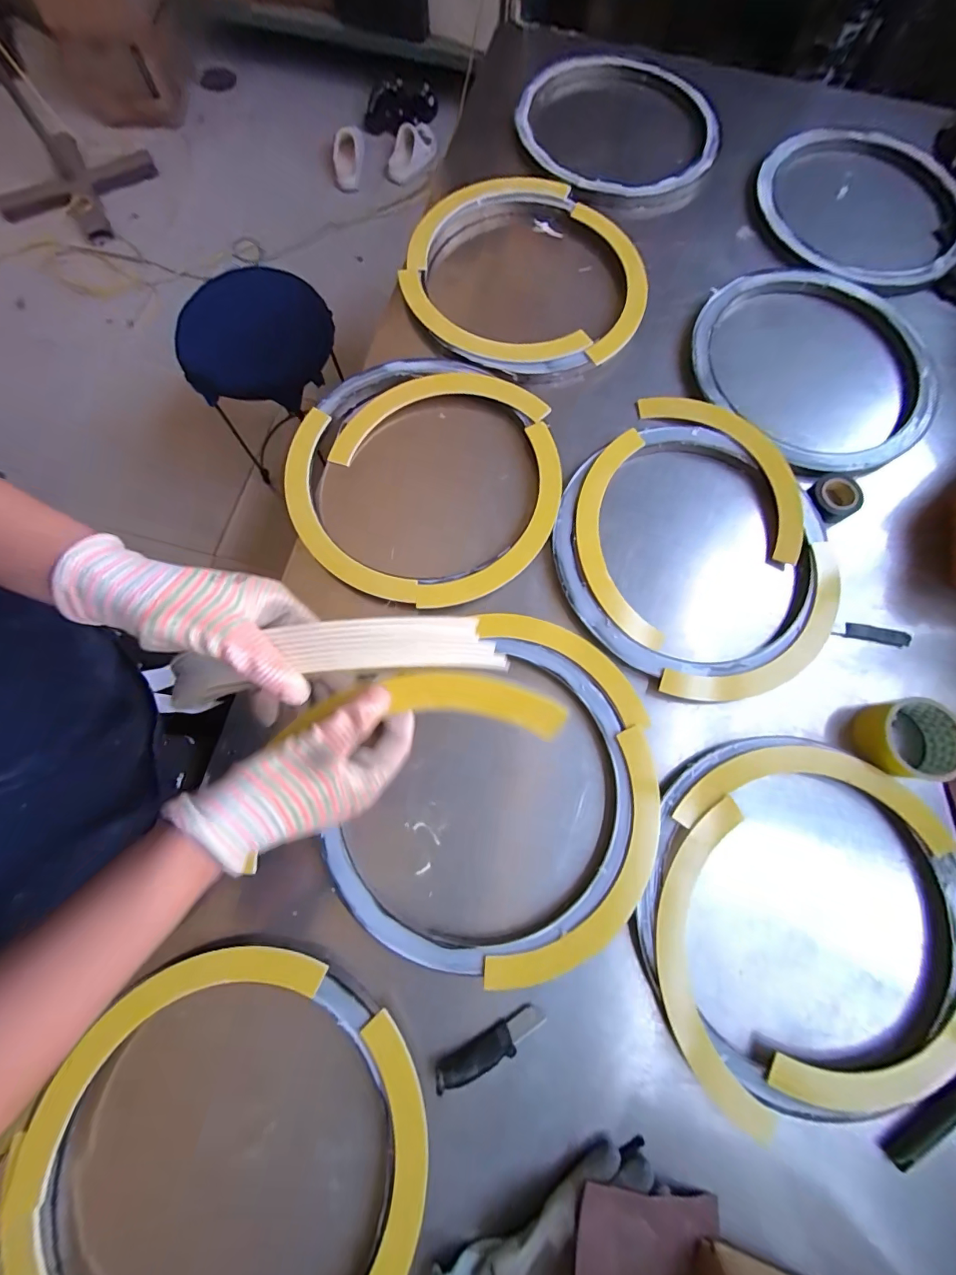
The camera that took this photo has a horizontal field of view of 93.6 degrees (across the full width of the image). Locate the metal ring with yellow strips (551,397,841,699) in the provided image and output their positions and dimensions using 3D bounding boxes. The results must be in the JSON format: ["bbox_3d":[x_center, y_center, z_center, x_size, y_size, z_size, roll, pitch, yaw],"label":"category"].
[{"bbox_3d":[0.275,-0.113,0.549,0.347,0.016,0.358,0,75,-1],"label":"metal ring with yellow strips"}]

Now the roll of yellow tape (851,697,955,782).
[{"bbox_3d":[0.474,0.111,0.491,0.089,0.050,0.082,0,75,-1],"label":"roll of yellow tape"}]

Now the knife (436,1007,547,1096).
[{"bbox_3d":[0.012,0.385,0.420,0.107,0.014,0.027,-27,78,-8],"label":"knife"}]

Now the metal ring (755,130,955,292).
[{"bbox_3d":[0.613,-0.692,0.716,0.315,0.034,0.329,0,75,-1],"label":"metal ring"}]

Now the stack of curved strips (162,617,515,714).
[{"bbox_3d":[-0.104,0.017,0.324,0.238,0.078,0.033,-8,75,3],"label":"stack of curved strips"}]

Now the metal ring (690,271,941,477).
[{"bbox_3d":[0.478,-0.390,0.627,0.334,0.019,0.348,0,75,-1],"label":"metal ring"}]

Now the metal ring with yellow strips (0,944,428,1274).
[{"bbox_3d":[-0.220,0.465,0.387,0.325,0.034,0.352,0,75,-1],"label":"metal ring with yellow strips"}]

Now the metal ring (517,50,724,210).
[{"bbox_3d":[0.228,-0.860,0.756,0.342,0.034,0.342,0,75,-1],"label":"metal ring"}]

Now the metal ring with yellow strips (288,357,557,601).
[{"bbox_3d":[-0.063,-0.205,0.561,0.332,0.025,0.327,0,75,-1],"label":"metal ring with yellow strips"}]

